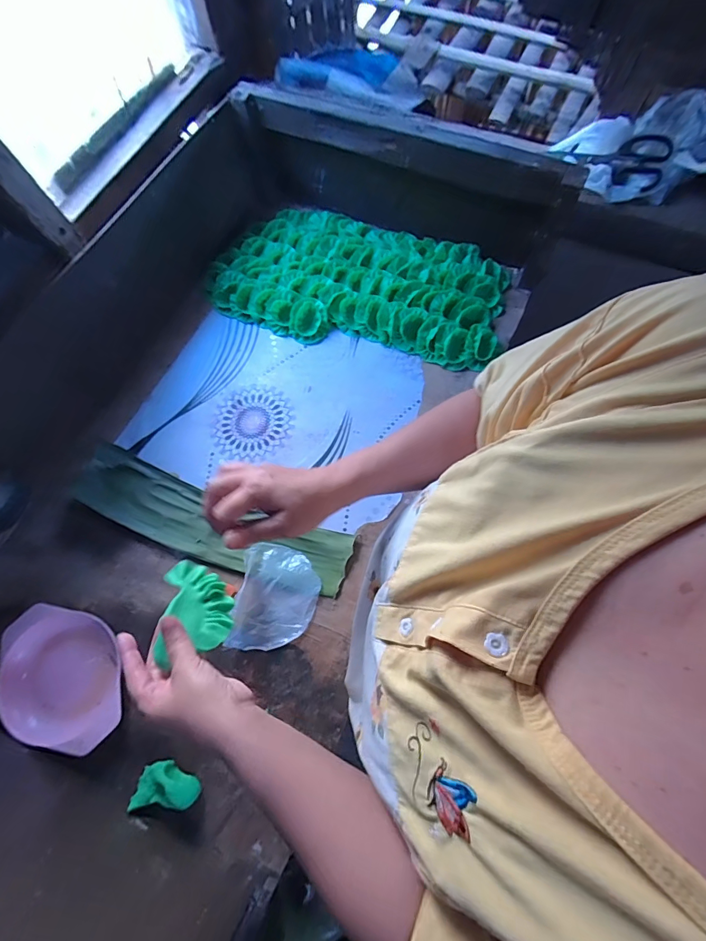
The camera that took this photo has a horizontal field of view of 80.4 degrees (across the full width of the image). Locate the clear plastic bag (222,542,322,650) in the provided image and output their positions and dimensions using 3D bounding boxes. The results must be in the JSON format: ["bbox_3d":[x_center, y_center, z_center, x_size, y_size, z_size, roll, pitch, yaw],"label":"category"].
[{"bbox_3d":[-0.103,0.171,0.560,0.105,0.010,0.134,10,71,6],"label":"clear plastic bag"}]

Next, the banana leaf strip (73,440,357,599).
[{"bbox_3d":[-0.205,0.073,0.597,0.413,0.013,0.101,19,73,9],"label":"banana leaf strip"}]

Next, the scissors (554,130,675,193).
[{"bbox_3d":[0.392,-0.476,0.623,0.149,0.064,0.019,34,37,15],"label":"scissors"}]

